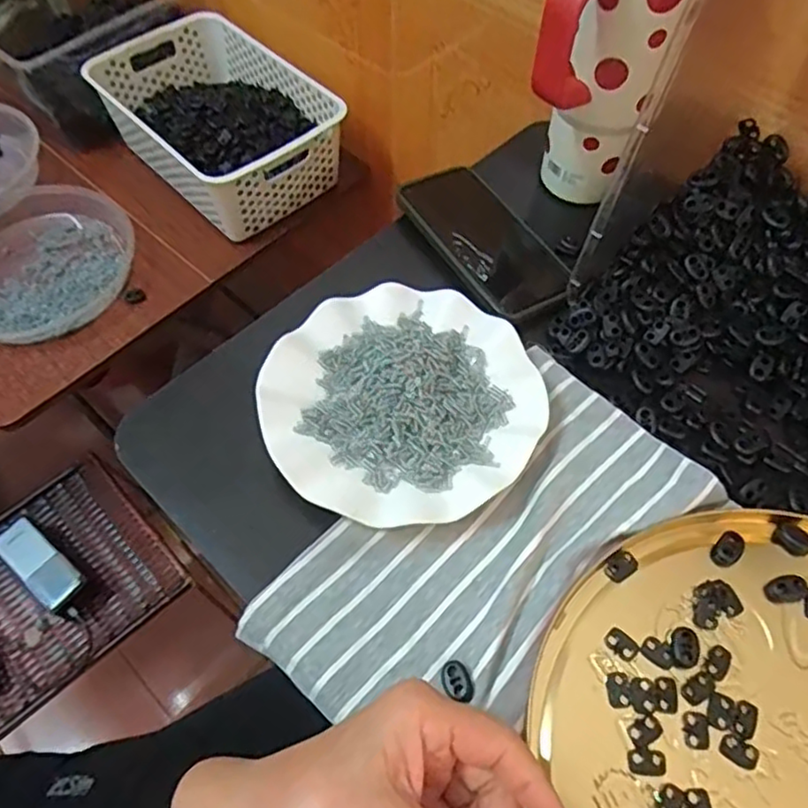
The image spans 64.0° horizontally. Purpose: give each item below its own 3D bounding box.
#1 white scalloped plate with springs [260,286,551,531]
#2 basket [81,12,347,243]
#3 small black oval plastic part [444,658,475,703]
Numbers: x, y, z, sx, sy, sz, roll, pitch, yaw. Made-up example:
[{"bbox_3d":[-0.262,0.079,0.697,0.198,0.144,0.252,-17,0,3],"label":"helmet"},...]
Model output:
[{"bbox_3d":[-0.002,-0.004,0.441,0.178,0.017,0.175,0,59,0],"label":"white scalloped plate with springs"},{"bbox_3d":[-0.243,-0.374,0.842,0.204,0.091,0.319,-38,66,-20],"label":"basket"},{"bbox_3d":[0.030,0.153,0.358,0.015,0.009,0.023,-16,61,-9],"label":"small black oval plastic part"}]

